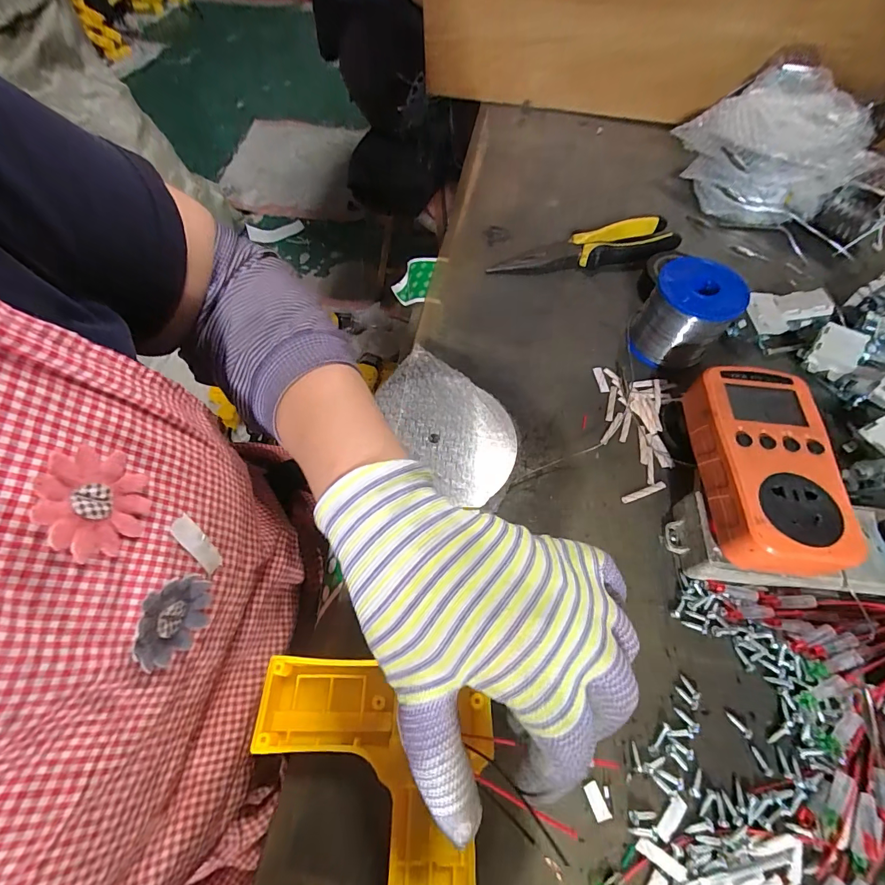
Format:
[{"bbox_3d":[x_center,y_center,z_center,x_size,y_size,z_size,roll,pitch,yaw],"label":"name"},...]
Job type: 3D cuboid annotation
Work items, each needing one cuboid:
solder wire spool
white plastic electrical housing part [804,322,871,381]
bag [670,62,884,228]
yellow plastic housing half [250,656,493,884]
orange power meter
[{"bbox_3d":[0.201,-0.107,0.338,0.062,0.057,0.063,19,64,9],"label":"solder wire spool"},{"bbox_3d":[0.325,-0.075,0.336,0.034,0.010,0.042,31,95,8],"label":"white plastic electrical housing part"},{"bbox_3d":[0.361,-0.324,0.454,0.179,0.078,0.180,30,66,15],"label":"bag"},{"bbox_3d":[-0.041,0.183,0.189,0.119,0.031,0.136,5,62,5],"label":"yellow plastic housing half"},{"bbox_3d":[0.196,0.011,0.248,0.067,0.031,0.126,5,62,2],"label":"orange power meter"}]

